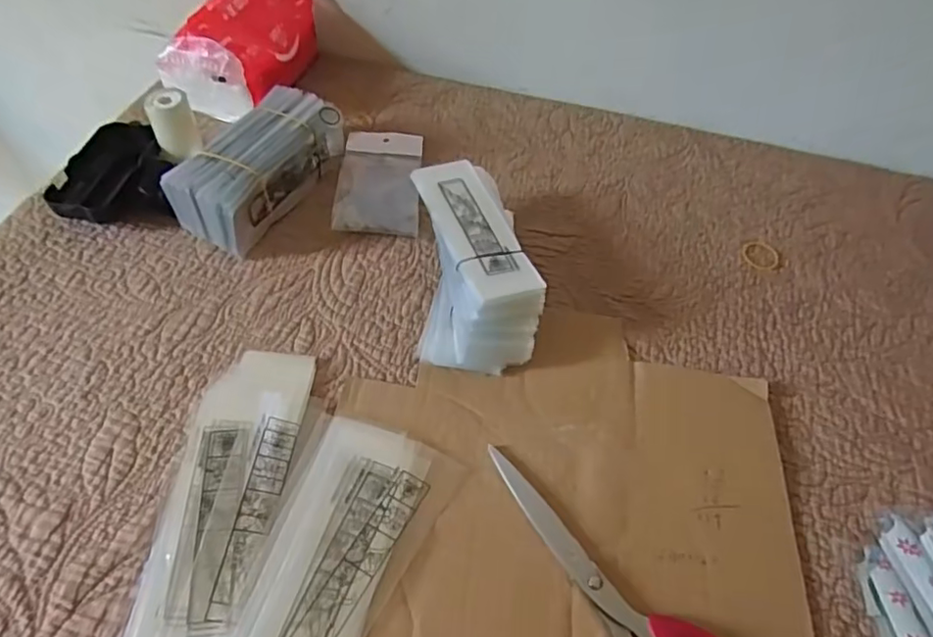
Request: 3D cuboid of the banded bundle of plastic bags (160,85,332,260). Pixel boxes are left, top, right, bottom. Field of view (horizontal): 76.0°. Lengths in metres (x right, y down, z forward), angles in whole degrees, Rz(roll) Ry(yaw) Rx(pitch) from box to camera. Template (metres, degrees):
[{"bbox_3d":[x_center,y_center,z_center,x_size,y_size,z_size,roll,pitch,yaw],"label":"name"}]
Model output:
[{"bbox_3d":[-0.170,-0.124,0.492,0.063,0.055,0.153,21,52,11],"label":"banded bundle of plastic bags"}]

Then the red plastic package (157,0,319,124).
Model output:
[{"bbox_3d":[-0.214,-0.268,0.575,0.098,0.077,0.151,13,51,5],"label":"red plastic package"}]

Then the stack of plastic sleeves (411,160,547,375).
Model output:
[{"bbox_3d":[0.005,-0.045,0.447,0.078,0.051,0.173,-1,51,-7],"label":"stack of plastic sleeves"}]

